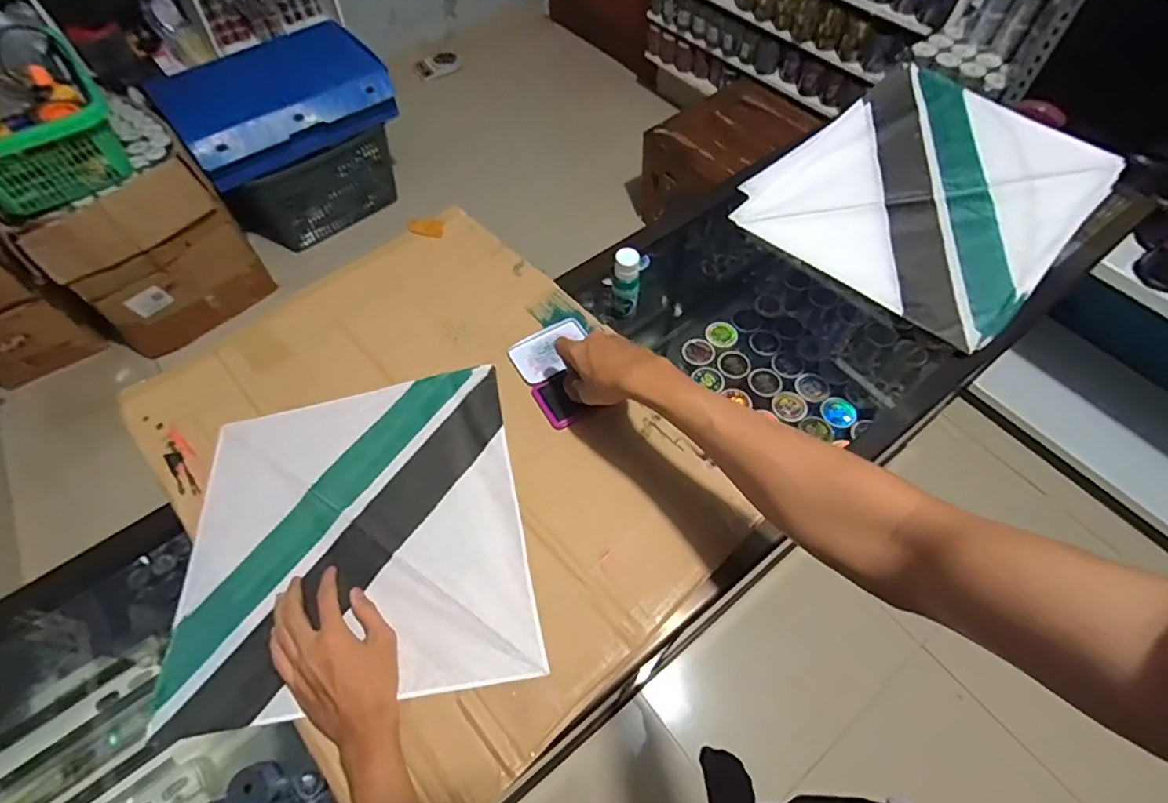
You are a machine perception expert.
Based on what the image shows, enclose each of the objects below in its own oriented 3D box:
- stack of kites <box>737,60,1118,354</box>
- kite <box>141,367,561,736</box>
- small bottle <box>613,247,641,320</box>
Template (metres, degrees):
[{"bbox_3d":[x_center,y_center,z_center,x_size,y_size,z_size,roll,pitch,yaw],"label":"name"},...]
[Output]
[{"bbox_3d":[0.462,-0.297,0.784,0.379,0.028,0.343,41,89,26],"label":"stack of kites"},{"bbox_3d":[-0.235,0.134,0.578,0.332,0.033,0.331,-11,60,-6],"label":"kite"},{"bbox_3d":[0.053,-0.147,0.703,0.031,0.099,0.033,4,59,3],"label":"small bottle"}]

